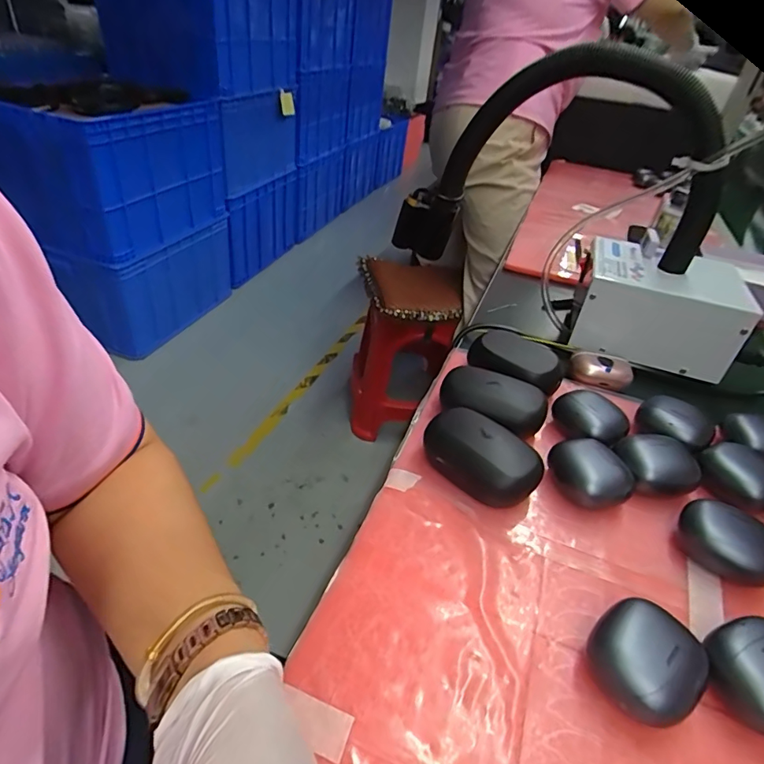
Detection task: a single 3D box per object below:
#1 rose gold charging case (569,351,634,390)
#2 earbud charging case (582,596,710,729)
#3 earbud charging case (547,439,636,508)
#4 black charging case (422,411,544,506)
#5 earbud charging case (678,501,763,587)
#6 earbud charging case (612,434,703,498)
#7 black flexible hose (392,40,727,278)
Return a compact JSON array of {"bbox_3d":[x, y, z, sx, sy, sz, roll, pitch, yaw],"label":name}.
[{"bbox_3d":[0.220,-0.012,0.485,0.059,0.019,0.034,20,39,18],"label":"rose gold charging case"},{"bbox_3d":[0.136,0.144,0.250,0.051,0.030,0.049,-20,44,-30],"label":"earbud charging case"},{"bbox_3d":[0.150,0.067,0.352,0.040,0.031,0.052,-16,42,-27],"label":"earbud charging case"},{"bbox_3d":[0.072,0.057,0.355,0.083,0.035,0.048,30,43,28],"label":"black charging case"},{"bbox_3d":[0.224,0.104,0.312,0.055,0.029,0.039,25,41,24],"label":"earbud charging case"},{"bbox_3d":[0.207,0.064,0.365,0.050,0.027,0.046,-4,38,-12],"label":"earbud charging case"},{"bbox_3d":[0.194,-0.229,0.534,0.192,0.236,0.306,-19,44,-30],"label":"black flexible hose"}]

